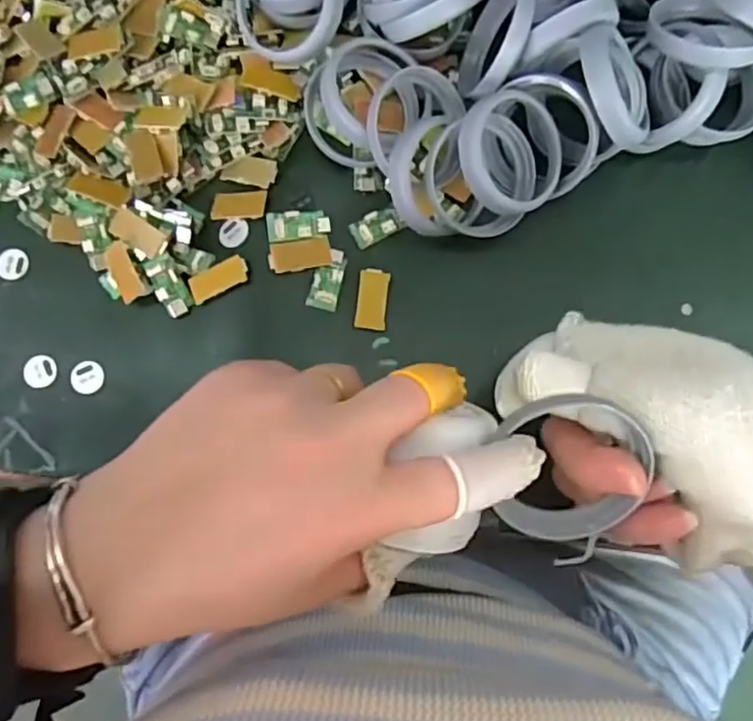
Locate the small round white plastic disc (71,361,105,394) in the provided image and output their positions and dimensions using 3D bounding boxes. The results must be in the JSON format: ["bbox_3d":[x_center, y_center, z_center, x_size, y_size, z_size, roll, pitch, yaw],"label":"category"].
[{"bbox_3d":[-0.152,0.009,0.338,0.017,0.004,0.016,0,79,1],"label":"small round white plastic disc"}]

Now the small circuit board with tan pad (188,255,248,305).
[{"bbox_3d":[-0.083,-0.043,0.337,0.032,0.005,0.016,-24,79,10],"label":"small circuit board with tan pad"}]

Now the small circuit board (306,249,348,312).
[{"bbox_3d":[-0.026,-0.043,0.341,0.015,0.005,0.033,13,79,4],"label":"small circuit board"}]

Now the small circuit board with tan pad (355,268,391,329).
[{"bbox_3d":[-0.002,-0.032,0.338,0.015,0.004,0.032,5,79,3],"label":"small circuit board with tan pad"}]

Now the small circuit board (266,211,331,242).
[{"bbox_3d":[-0.041,-0.071,0.341,0.032,0.005,0.016,-9,79,0],"label":"small circuit board"}]

